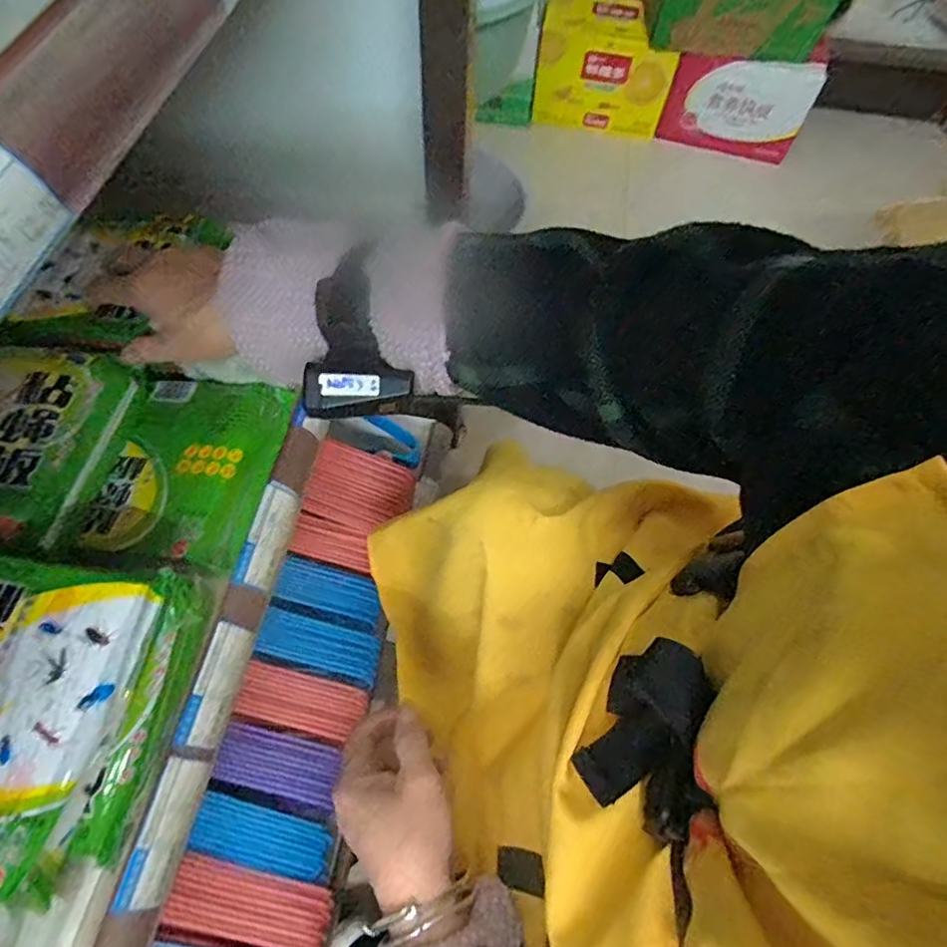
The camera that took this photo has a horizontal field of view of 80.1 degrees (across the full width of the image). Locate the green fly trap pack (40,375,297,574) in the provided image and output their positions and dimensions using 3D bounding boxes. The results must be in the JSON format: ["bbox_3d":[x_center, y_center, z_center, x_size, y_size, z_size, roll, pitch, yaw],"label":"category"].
[{"bbox_3d":[-0.212,-0.004,0.409,0.110,0.042,0.153,10,62,3],"label":"green fly trap pack"}]

